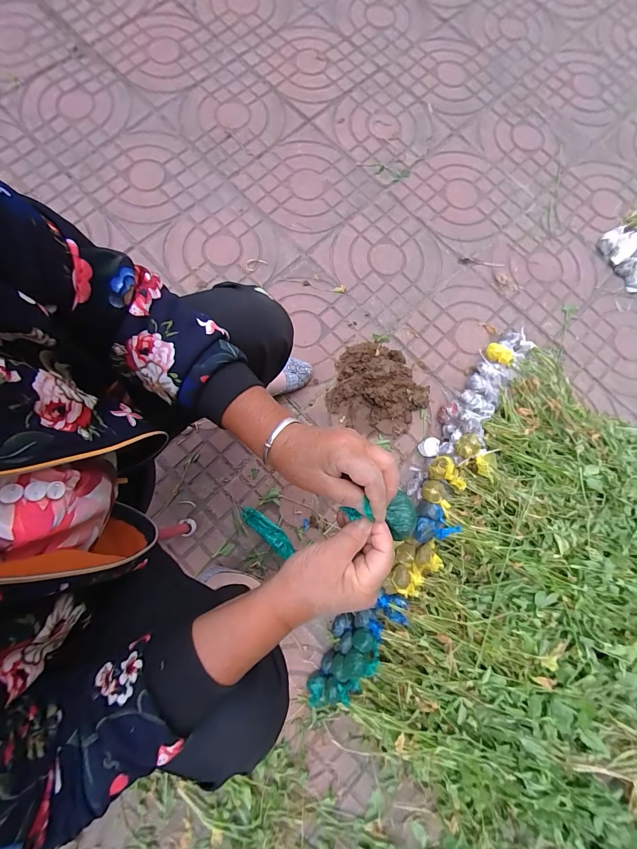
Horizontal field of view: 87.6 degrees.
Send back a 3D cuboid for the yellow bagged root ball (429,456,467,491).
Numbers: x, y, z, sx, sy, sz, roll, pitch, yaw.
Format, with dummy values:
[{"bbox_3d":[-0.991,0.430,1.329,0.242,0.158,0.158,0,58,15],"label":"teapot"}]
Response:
[{"bbox_3d":[0.283,0.102,0.716,0.089,0.043,0.055,21,79,1],"label":"yellow bagged root ball"}]

